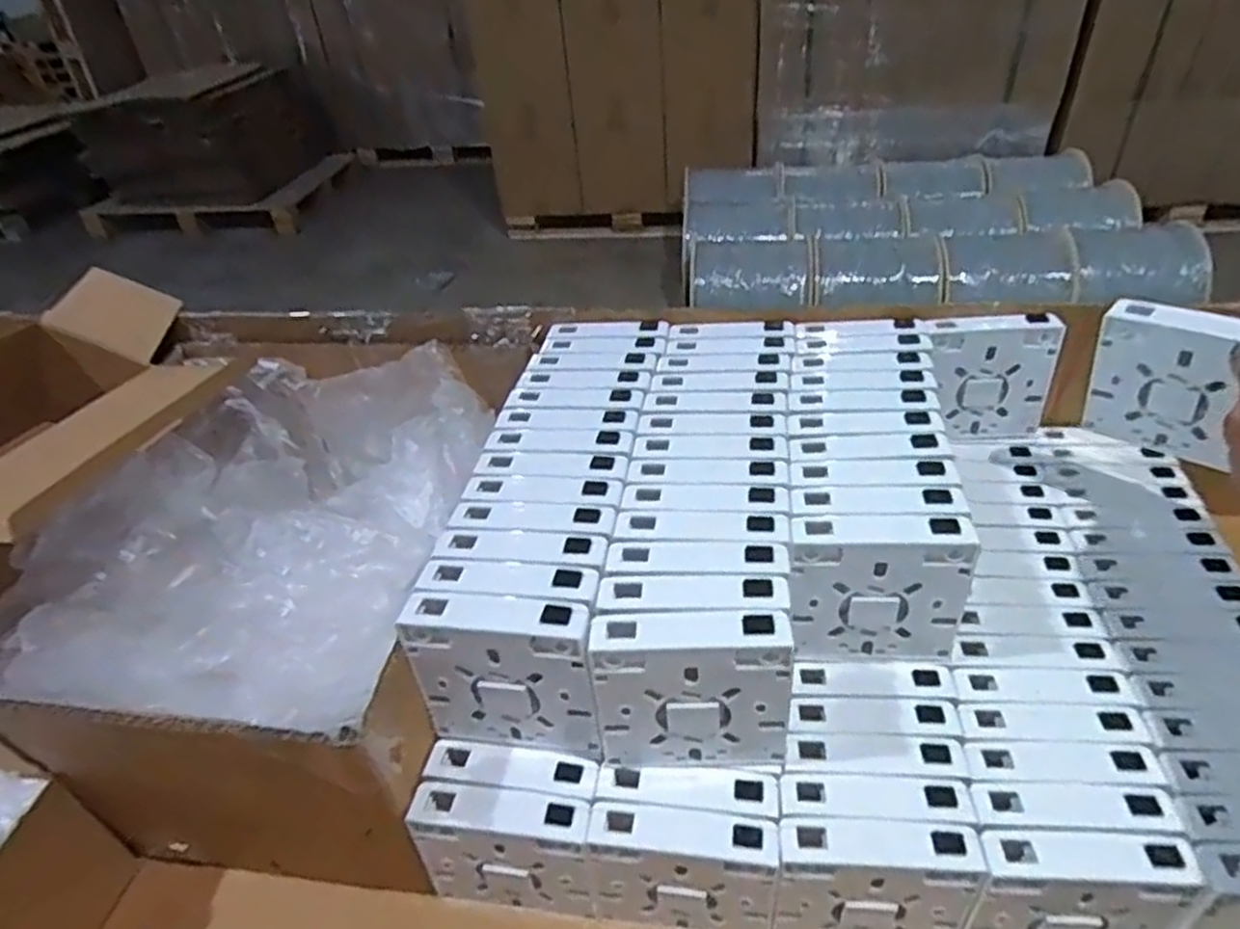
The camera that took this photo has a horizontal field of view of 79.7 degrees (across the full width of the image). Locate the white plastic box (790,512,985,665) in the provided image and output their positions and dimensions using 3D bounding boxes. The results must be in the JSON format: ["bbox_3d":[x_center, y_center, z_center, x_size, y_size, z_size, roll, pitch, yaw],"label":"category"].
[{"bbox_3d":[0.130,0.066,0.380,0.085,0.087,0.019,-3,36,6],"label":"white plastic box"}]

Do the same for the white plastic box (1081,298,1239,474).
[{"bbox_3d":[0.314,-0.045,0.426,0.013,0.087,0.077,-32,43,-31],"label":"white plastic box"}]

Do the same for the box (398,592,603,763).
[{"bbox_3d":[-0.052,0.102,0.352,0.084,0.091,0.018,2,37,12],"label":"box"}]

